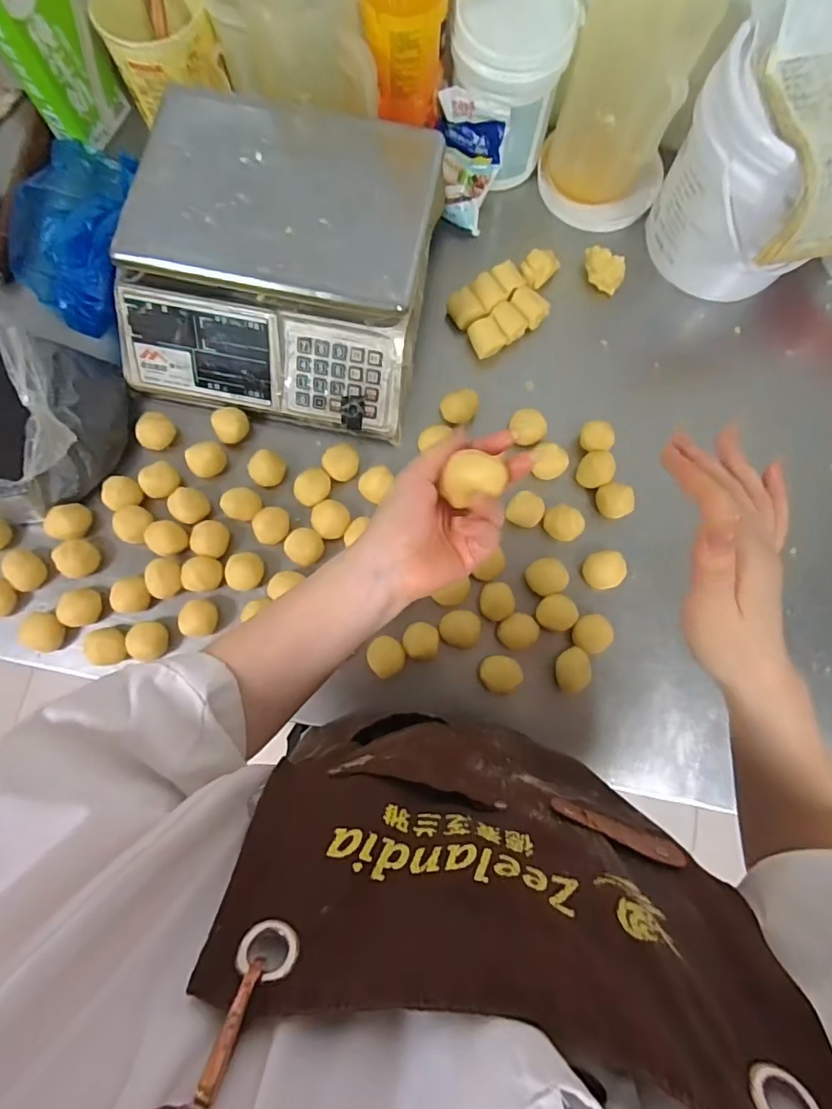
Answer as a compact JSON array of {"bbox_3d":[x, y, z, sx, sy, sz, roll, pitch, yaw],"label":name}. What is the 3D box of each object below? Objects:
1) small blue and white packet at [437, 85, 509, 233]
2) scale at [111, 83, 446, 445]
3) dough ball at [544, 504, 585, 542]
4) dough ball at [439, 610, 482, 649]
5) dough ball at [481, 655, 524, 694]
[{"bbox_3d":[0.060,-0.484,0.629,0.088,0.062,0.132,9,127,-15],"label":"small blue and white packet"},{"bbox_3d":[-0.148,-0.337,0.582,0.319,0.104,0.337,11,80,0],"label":"scale"},{"bbox_3d":[0.171,-0.036,0.591,0.037,0.032,0.043,-43,84,-5],"label":"dough ball"},{"bbox_3d":[0.050,0.085,0.583,0.046,0.027,0.041,-3,82,0],"label":"dough ball"},{"bbox_3d":[0.095,0.135,0.575,0.044,0.038,0.040,0,82,0],"label":"dough ball"}]

